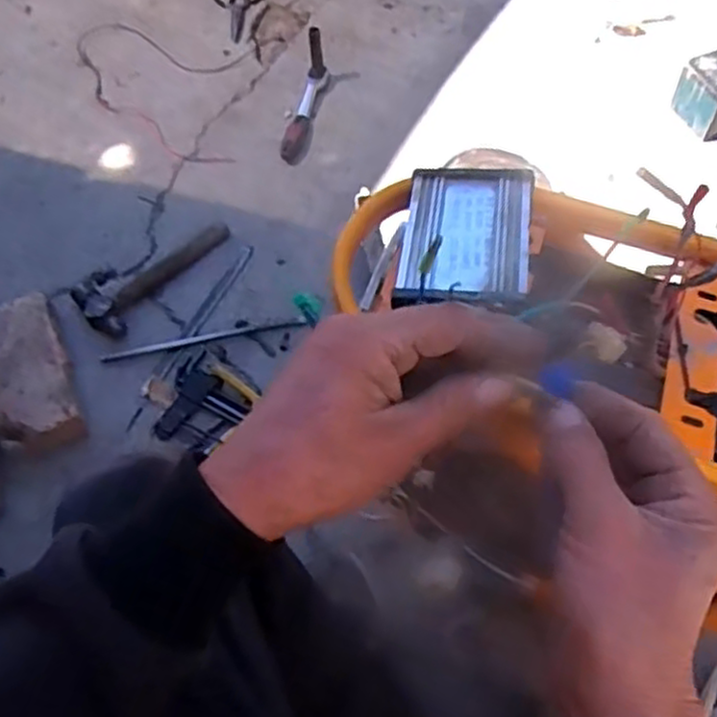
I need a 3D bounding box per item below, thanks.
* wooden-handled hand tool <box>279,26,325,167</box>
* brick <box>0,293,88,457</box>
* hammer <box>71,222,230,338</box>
[{"bbox_3d":[-0.093,-0.457,1.282,0.048,0.094,0.247,12,59,11],"label":"wooden-handled hand tool"},{"bbox_3d":[-0.453,0.024,1.026,0.103,0.052,0.241,-23,59,-11],"label":"brick"},{"bbox_3d":[-0.321,-0.144,1.131,0.116,0.026,0.254,31,65,21],"label":"hammer"}]

